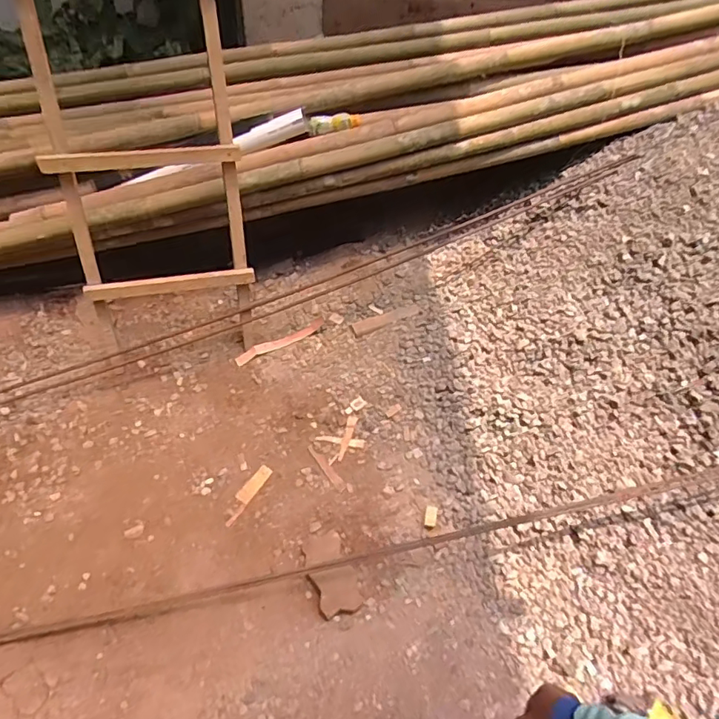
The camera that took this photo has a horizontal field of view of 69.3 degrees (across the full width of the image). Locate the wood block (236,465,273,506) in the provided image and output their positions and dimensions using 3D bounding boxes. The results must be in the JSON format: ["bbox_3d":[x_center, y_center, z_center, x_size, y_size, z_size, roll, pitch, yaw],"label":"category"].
[{"bbox_3d":[-0.315,0.372,1.560,0.046,0.017,0.124,30,55,18],"label":"wood block"}]

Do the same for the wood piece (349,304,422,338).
[{"bbox_3d":[0.095,-0.145,1.894,0.260,0.015,0.057,-20,53,3],"label":"wood piece"}]

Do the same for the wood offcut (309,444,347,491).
[{"bbox_3d":[-0.103,0.331,1.593,0.029,0.008,0.177,-31,60,-26],"label":"wood offcut"}]

